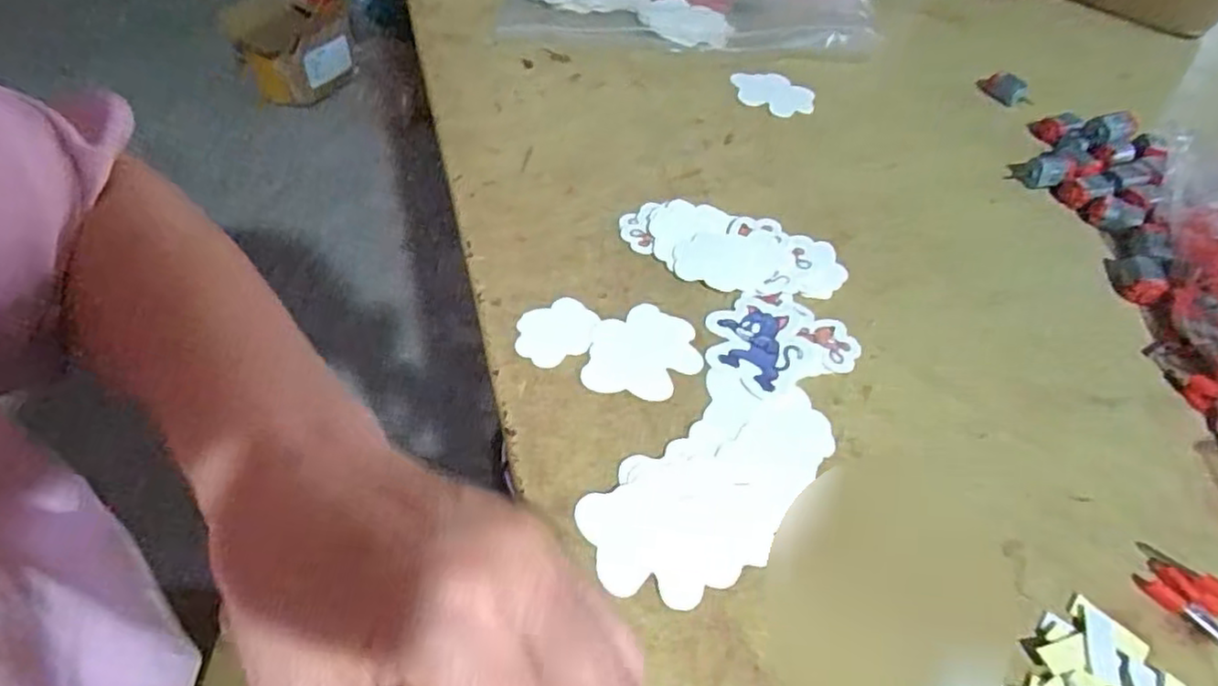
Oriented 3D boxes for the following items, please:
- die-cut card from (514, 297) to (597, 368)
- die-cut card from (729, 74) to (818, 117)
[{"bbox_3d":[-0.027,-0.007,0.345,0.044,0.004,0.035,-25,57,-24],"label":"die-cut card"},{"bbox_3d":[0.122,-0.185,0.506,0.055,0.004,0.054,-15,57,-18],"label":"die-cut card"}]

